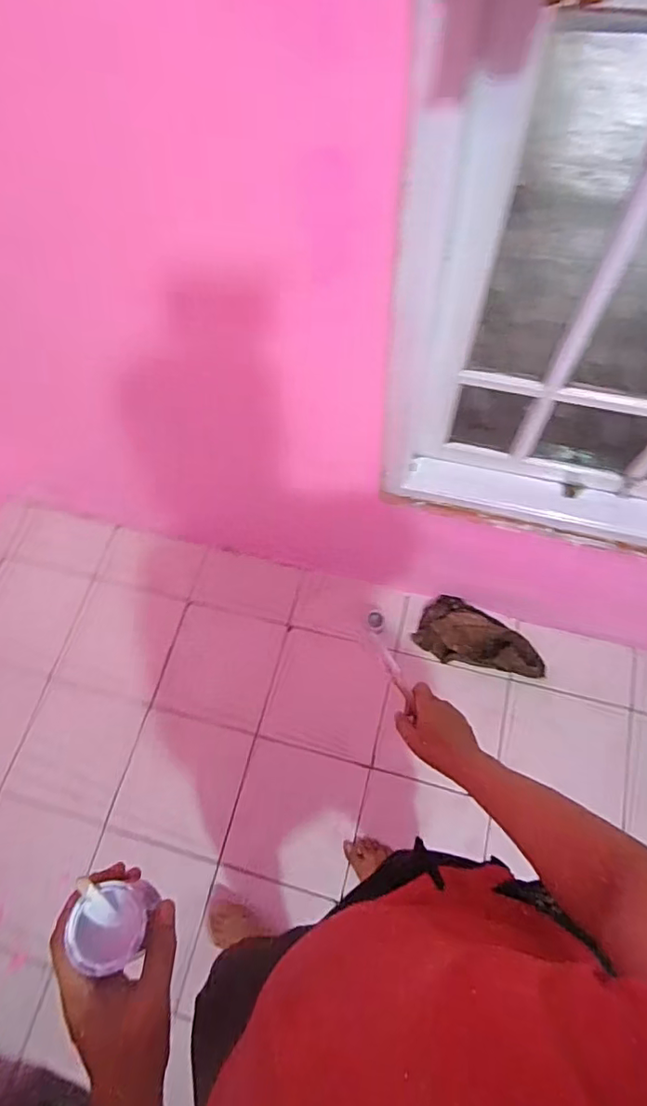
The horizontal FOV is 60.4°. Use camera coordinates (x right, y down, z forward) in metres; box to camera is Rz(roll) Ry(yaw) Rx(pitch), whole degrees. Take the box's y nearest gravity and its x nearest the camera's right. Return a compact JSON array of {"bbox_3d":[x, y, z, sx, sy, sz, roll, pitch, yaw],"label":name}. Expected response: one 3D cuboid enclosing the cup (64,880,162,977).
[{"bbox_3d":[-0.155,0.281,0.422,0.051,0.049,0.050,-1,68,3],"label":"cup"}]

